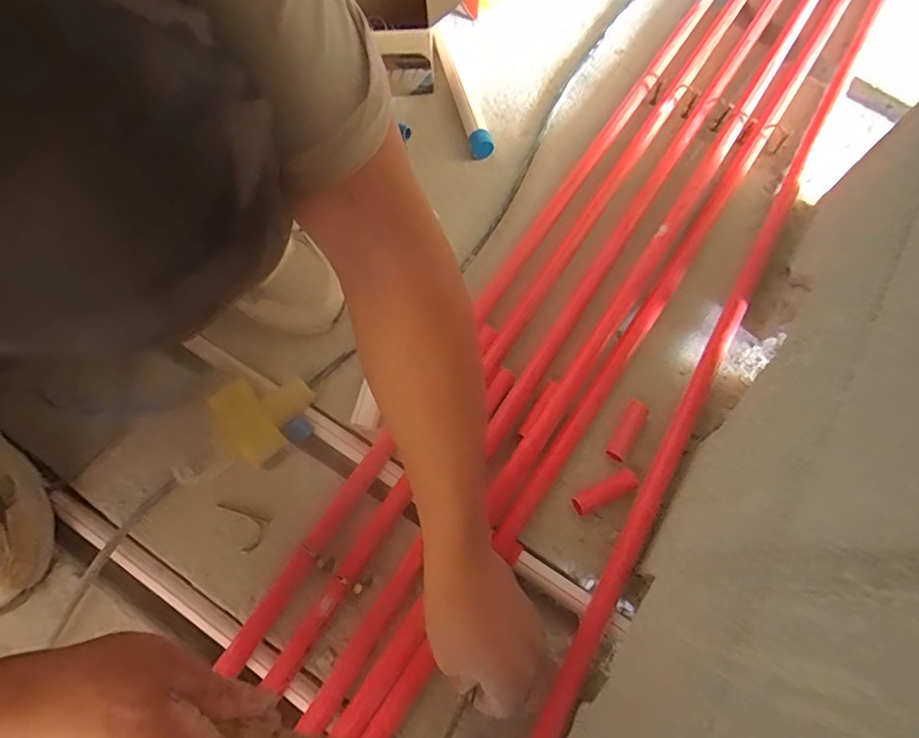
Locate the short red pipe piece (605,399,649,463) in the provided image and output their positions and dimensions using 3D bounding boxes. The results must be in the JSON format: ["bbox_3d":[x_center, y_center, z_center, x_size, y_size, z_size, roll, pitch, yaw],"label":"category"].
[{"bbox_3d":[0.165,0.062,0.485,0.020,0.014,0.064,30,71,10],"label":"short red pipe piece"}]

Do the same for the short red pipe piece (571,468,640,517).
[{"bbox_3d":[0.134,0.114,0.459,0.061,0.021,0.019,-25,71,-10],"label":"short red pipe piece"}]

